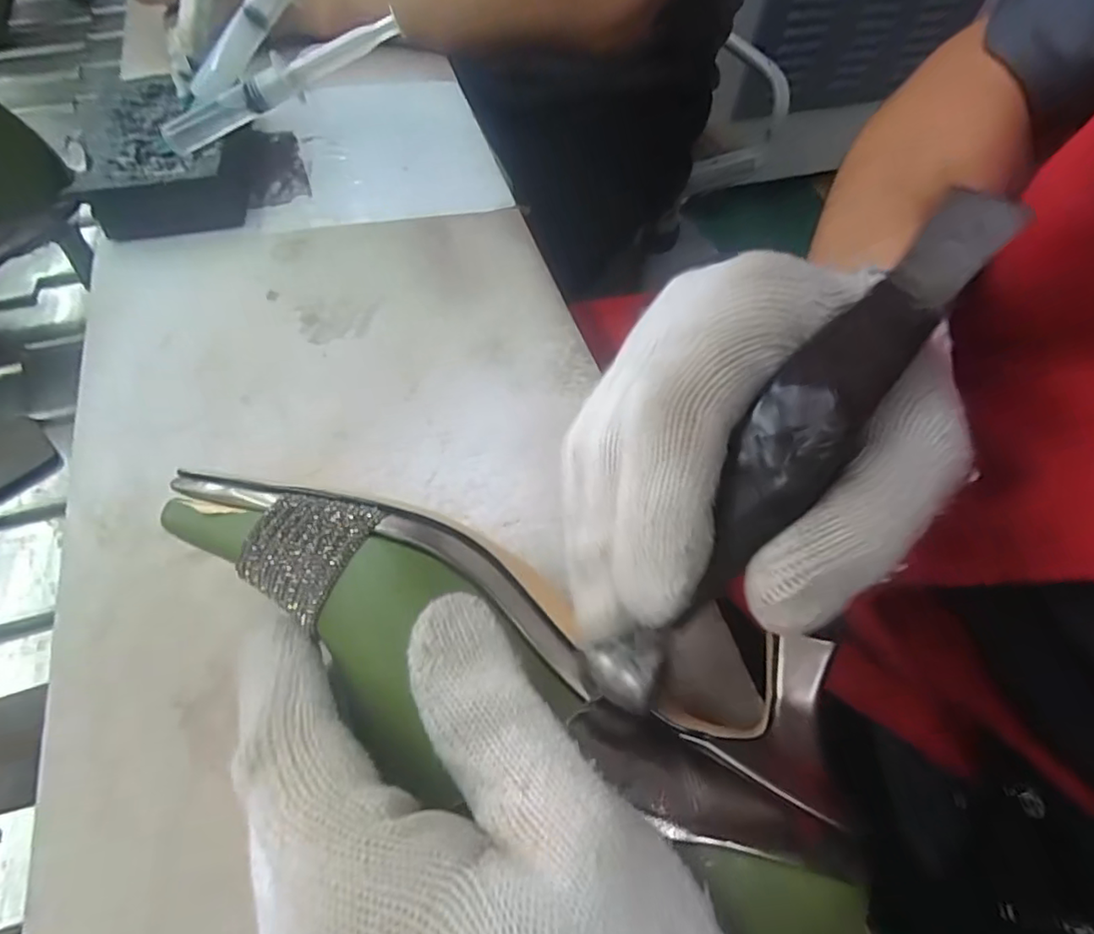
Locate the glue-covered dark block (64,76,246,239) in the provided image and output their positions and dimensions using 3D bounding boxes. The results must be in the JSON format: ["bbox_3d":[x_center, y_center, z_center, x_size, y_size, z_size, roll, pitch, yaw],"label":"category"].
[{"bbox_3d":[-0.240,-0.194,0.368,0.082,0.035,0.132,-21,60,-15],"label":"glue-covered dark block"}]

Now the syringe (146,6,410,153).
[{"bbox_3d":[-0.154,-0.211,0.331,0.153,0.019,0.012,-18,57,12],"label":"syringe"}]

